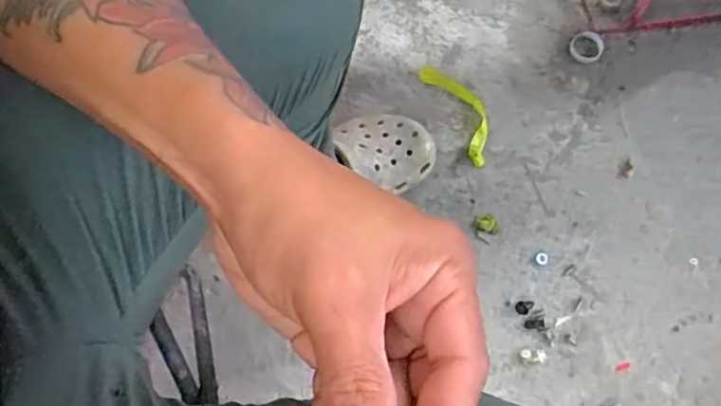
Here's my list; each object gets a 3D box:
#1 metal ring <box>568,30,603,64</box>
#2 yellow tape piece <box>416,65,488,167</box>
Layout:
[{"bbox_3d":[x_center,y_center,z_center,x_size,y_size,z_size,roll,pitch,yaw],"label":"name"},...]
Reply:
[{"bbox_3d":[0.311,-0.215,0.819,0.044,0.009,0.053,27,71,8],"label":"metal ring"},{"bbox_3d":[0.135,-0.125,0.789,0.053,0.008,0.155,-26,73,-11],"label":"yellow tape piece"}]

